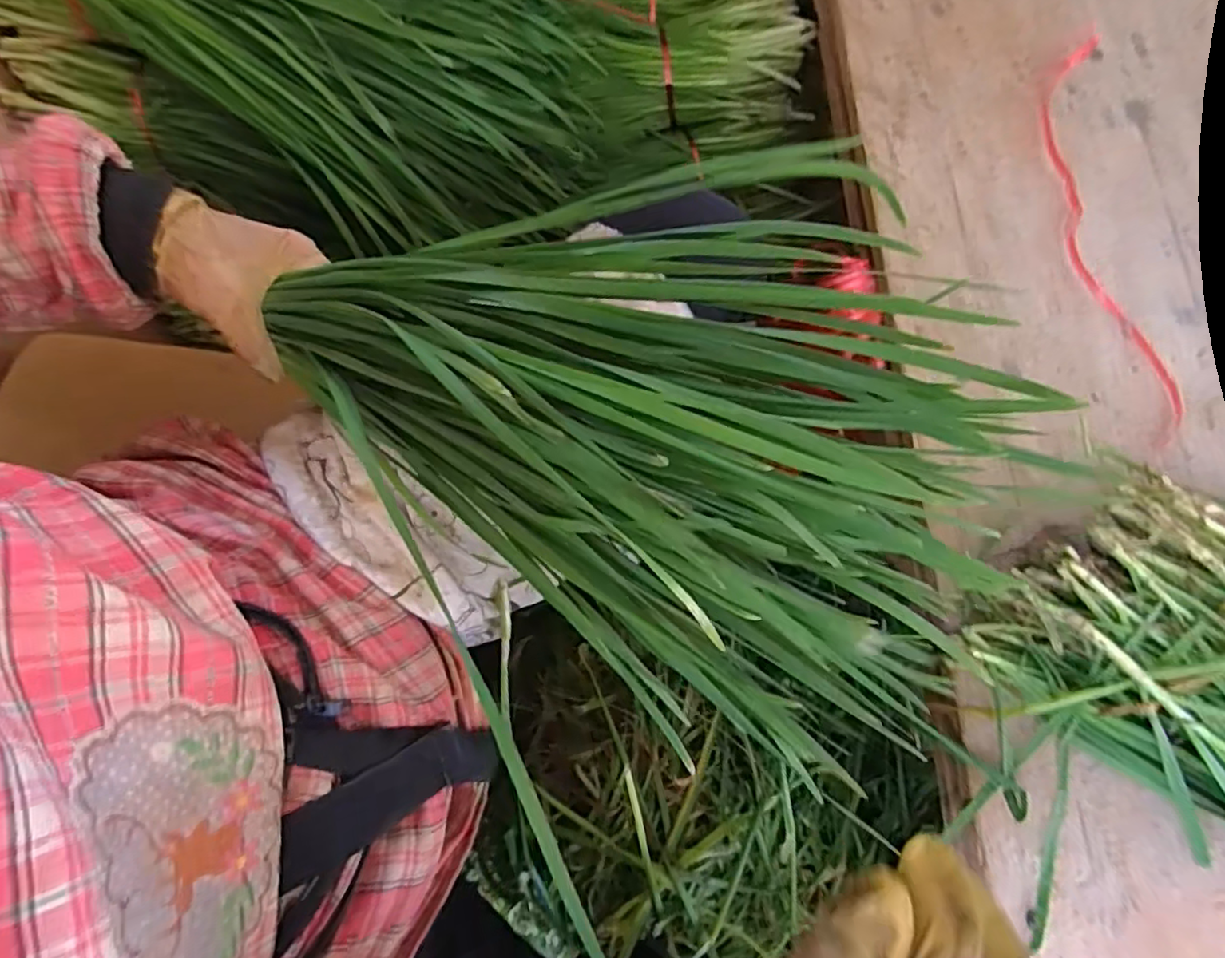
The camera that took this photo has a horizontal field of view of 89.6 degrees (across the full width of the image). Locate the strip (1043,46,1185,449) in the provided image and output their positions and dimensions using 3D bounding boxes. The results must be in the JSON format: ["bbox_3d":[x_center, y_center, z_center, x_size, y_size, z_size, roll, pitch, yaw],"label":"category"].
[{"bbox_3d":[0.323,-0.169,0.409,0.051,0.004,0.301,1,75,-2],"label":"strip"}]

